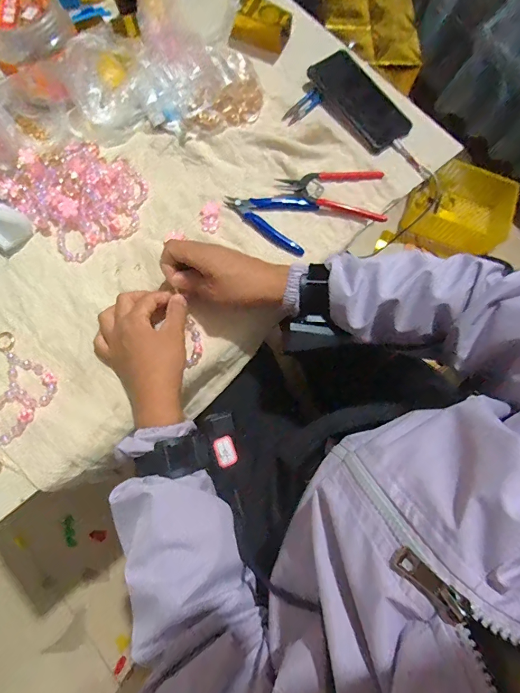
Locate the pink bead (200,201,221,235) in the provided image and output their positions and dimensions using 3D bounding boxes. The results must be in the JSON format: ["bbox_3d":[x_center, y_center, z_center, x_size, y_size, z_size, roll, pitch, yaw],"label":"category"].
[{"bbox_3d":[-0.065,-0.169,0.478,0.024,0.004,0.045,4,75,-1],"label":"pink bead"}]

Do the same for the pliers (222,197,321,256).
[{"bbox_3d":[0.017,-0.177,0.479,0.117,0.007,0.078,28,76,6],"label":"pliers"}]

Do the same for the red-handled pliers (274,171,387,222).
[{"bbox_3d":[0.101,-0.219,0.488,0.144,0.014,0.078,19,75,3],"label":"red-handled pliers"}]

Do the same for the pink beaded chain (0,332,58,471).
[{"bbox_3d":[-0.263,0.059,0.403,0.072,0.008,0.156,-3,75,-3],"label":"pink beaded chain"}]

